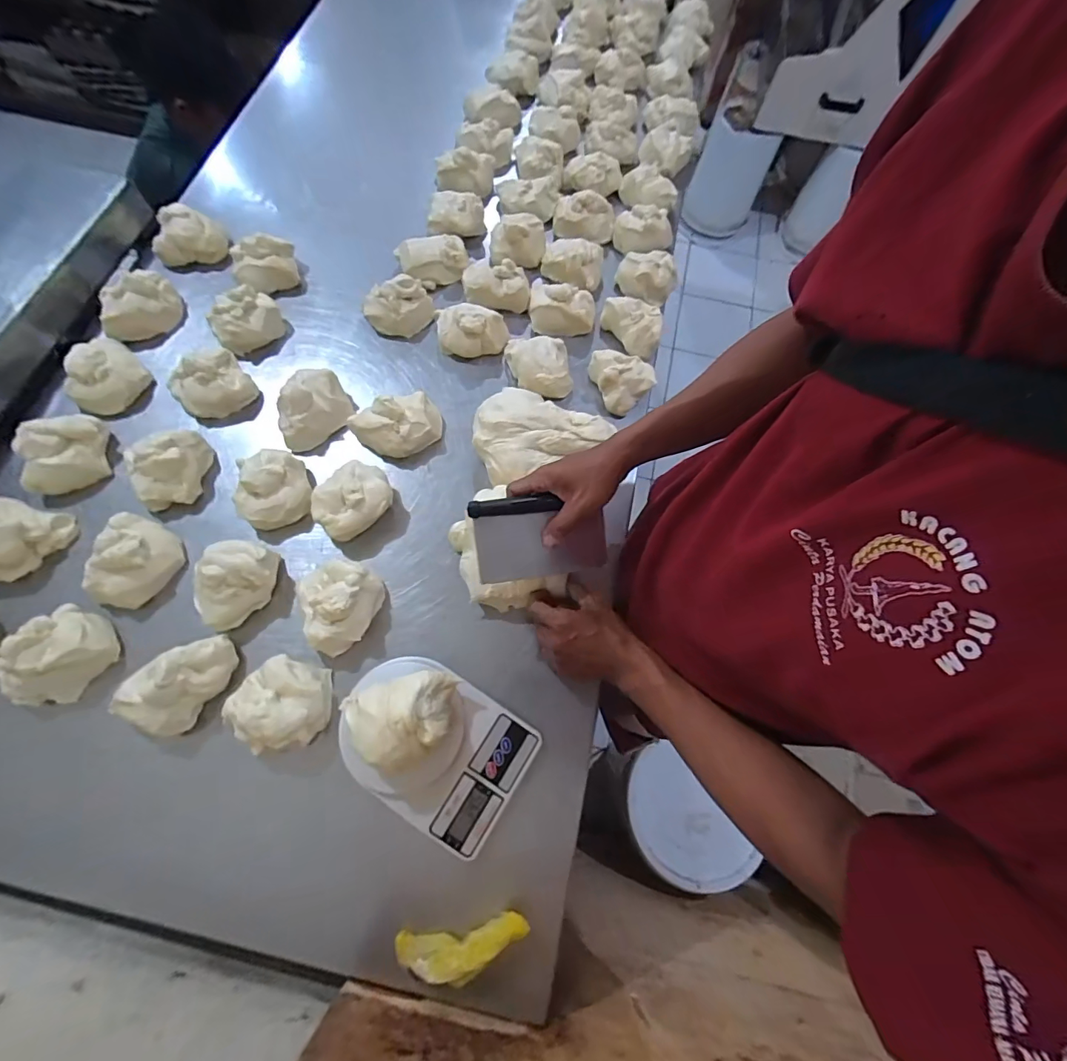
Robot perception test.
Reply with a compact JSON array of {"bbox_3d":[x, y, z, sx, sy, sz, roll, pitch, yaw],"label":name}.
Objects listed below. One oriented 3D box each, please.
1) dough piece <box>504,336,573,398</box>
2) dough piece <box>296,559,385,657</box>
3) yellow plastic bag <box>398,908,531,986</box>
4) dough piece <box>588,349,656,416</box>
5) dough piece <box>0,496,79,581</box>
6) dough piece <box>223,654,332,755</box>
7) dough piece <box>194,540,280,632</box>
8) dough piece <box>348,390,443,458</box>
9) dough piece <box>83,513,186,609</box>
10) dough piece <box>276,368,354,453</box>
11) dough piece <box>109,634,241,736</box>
[{"bbox_3d":[0.008,-0.254,0.693,0.094,0.040,0.101,-8,71,-5],"label":"dough piece"},{"bbox_3d":[-0.239,0.086,0.551,0.100,0.063,0.111,-23,73,-10],"label":"dough piece"},{"bbox_3d":[-0.071,0.426,0.457,0.131,0.031,0.041,-7,71,-5],"label":"yellow plastic bag"},{"bbox_3d":[0.137,-0.232,0.687,0.088,0.046,0.100,-11,72,-6],"label":"dough piece"},{"bbox_3d":[-0.660,0.011,0.560,0.097,0.051,0.101,13,71,2],"label":"dough piece"},{"bbox_3d":[-0.293,0.195,0.510,0.102,0.065,0.094,1,71,-2],"label":"dough piece"},{"bbox_3d":[-0.374,0.065,0.554,0.082,0.062,0.110,20,71,5],"label":"dough piece"},{"bbox_3d":[-0.197,-0.152,0.642,0.126,0.056,0.086,-16,72,-8],"label":"dough piece"},{"bbox_3d":[-0.501,0.039,0.561,0.085,0.055,0.111,18,71,4],"label":"dough piece"},{"bbox_3d":[-0.326,-0.180,0.650,0.111,0.064,0.091,-39,77,-14],"label":"dough piece"},{"bbox_3d":[-0.402,0.180,0.508,0.121,0.063,0.082,-29,74,-12],"label":"dough piece"}]

